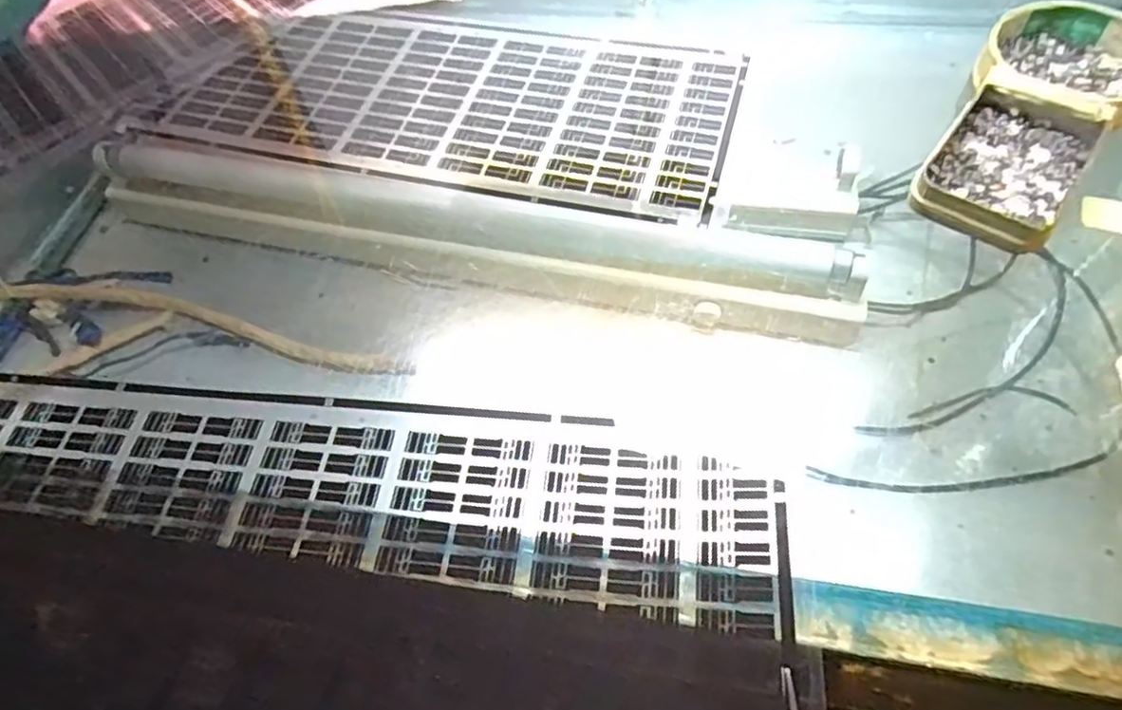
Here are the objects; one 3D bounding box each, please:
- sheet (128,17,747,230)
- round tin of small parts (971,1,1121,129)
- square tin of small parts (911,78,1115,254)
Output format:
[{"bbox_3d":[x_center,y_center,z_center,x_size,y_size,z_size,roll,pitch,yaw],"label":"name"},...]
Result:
[{"bbox_3d":[-0.070,-0.153,0.392,0.336,0.006,0.142,10,59,10],"label":"sheet"},{"bbox_3d":[0.269,-0.155,0.349,0.081,0.018,0.080,-2,58,3],"label":"round tin of small parts"},{"bbox_3d":[0.214,-0.093,0.316,0.060,0.018,0.097,32,66,22],"label":"square tin of small parts"}]

